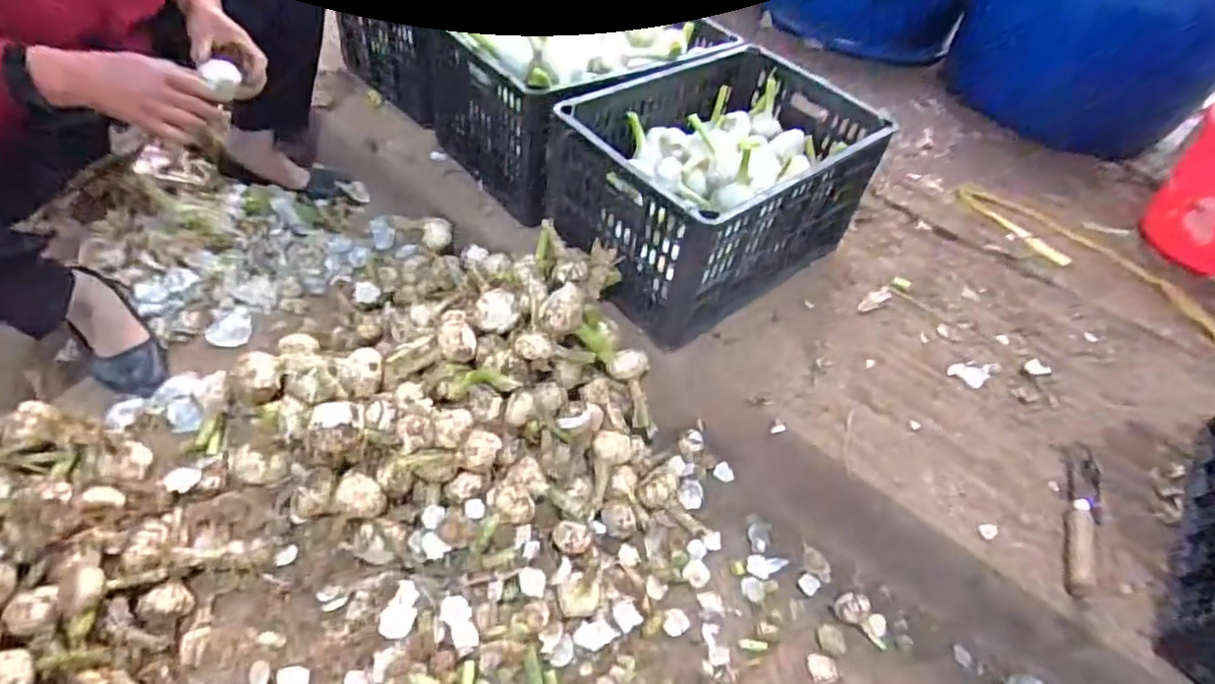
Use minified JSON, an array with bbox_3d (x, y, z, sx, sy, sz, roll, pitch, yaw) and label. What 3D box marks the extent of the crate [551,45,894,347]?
[{"bbox_3d":[0.166,-0.237,0.966,0.436,0.242,0.296,-31,60,-28],"label":"crate"}]

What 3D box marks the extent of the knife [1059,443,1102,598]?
[{"bbox_3d":[0.586,0.212,0.781,0.045,0.016,0.202,21,51,10],"label":"knife"}]

